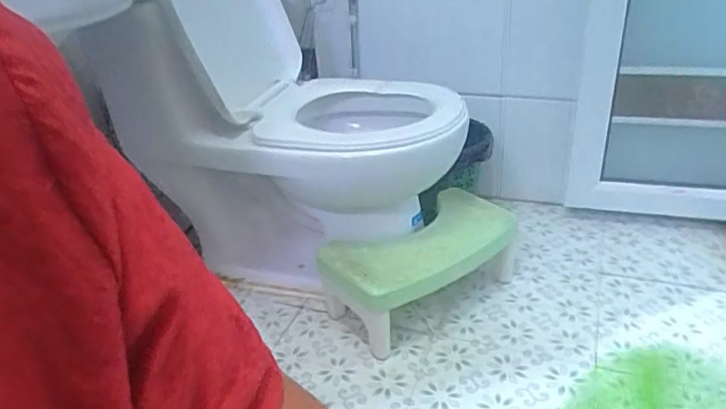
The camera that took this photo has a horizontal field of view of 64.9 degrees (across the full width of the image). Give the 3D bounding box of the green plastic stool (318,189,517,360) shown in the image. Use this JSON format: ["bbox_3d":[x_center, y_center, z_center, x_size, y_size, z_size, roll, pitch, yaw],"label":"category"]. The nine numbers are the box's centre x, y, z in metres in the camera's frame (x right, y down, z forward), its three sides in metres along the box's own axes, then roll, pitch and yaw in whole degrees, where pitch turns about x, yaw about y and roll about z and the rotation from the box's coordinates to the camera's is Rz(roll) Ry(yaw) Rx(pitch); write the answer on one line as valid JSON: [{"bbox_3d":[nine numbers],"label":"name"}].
[{"bbox_3d":[0.140,0.131,1.229,0.446,0.181,0.270,-18,31,-21],"label":"green plastic stool"}]

